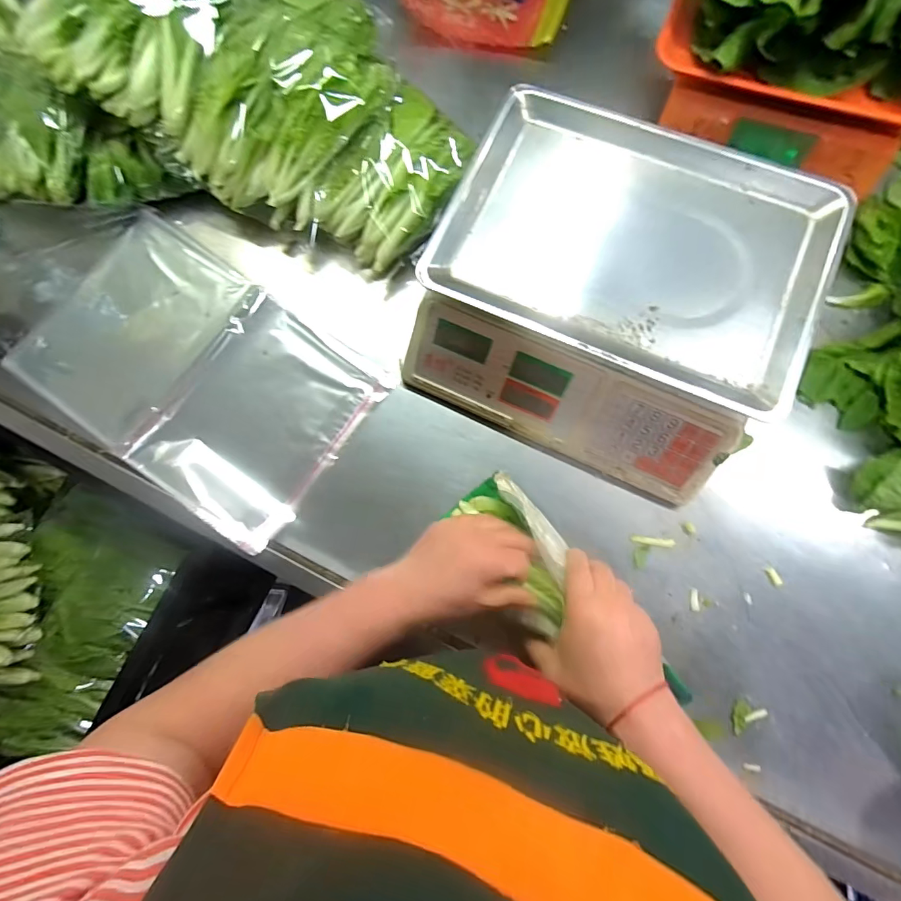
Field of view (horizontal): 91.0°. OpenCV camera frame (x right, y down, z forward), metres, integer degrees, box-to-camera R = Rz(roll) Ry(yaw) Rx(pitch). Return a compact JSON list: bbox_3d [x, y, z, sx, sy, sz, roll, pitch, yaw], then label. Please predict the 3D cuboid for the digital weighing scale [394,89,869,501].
[{"bbox_3d":[0.157,-0.157,0.460,0.337,0.131,0.307,26,80,7],"label":"digital weighing scale"}]

